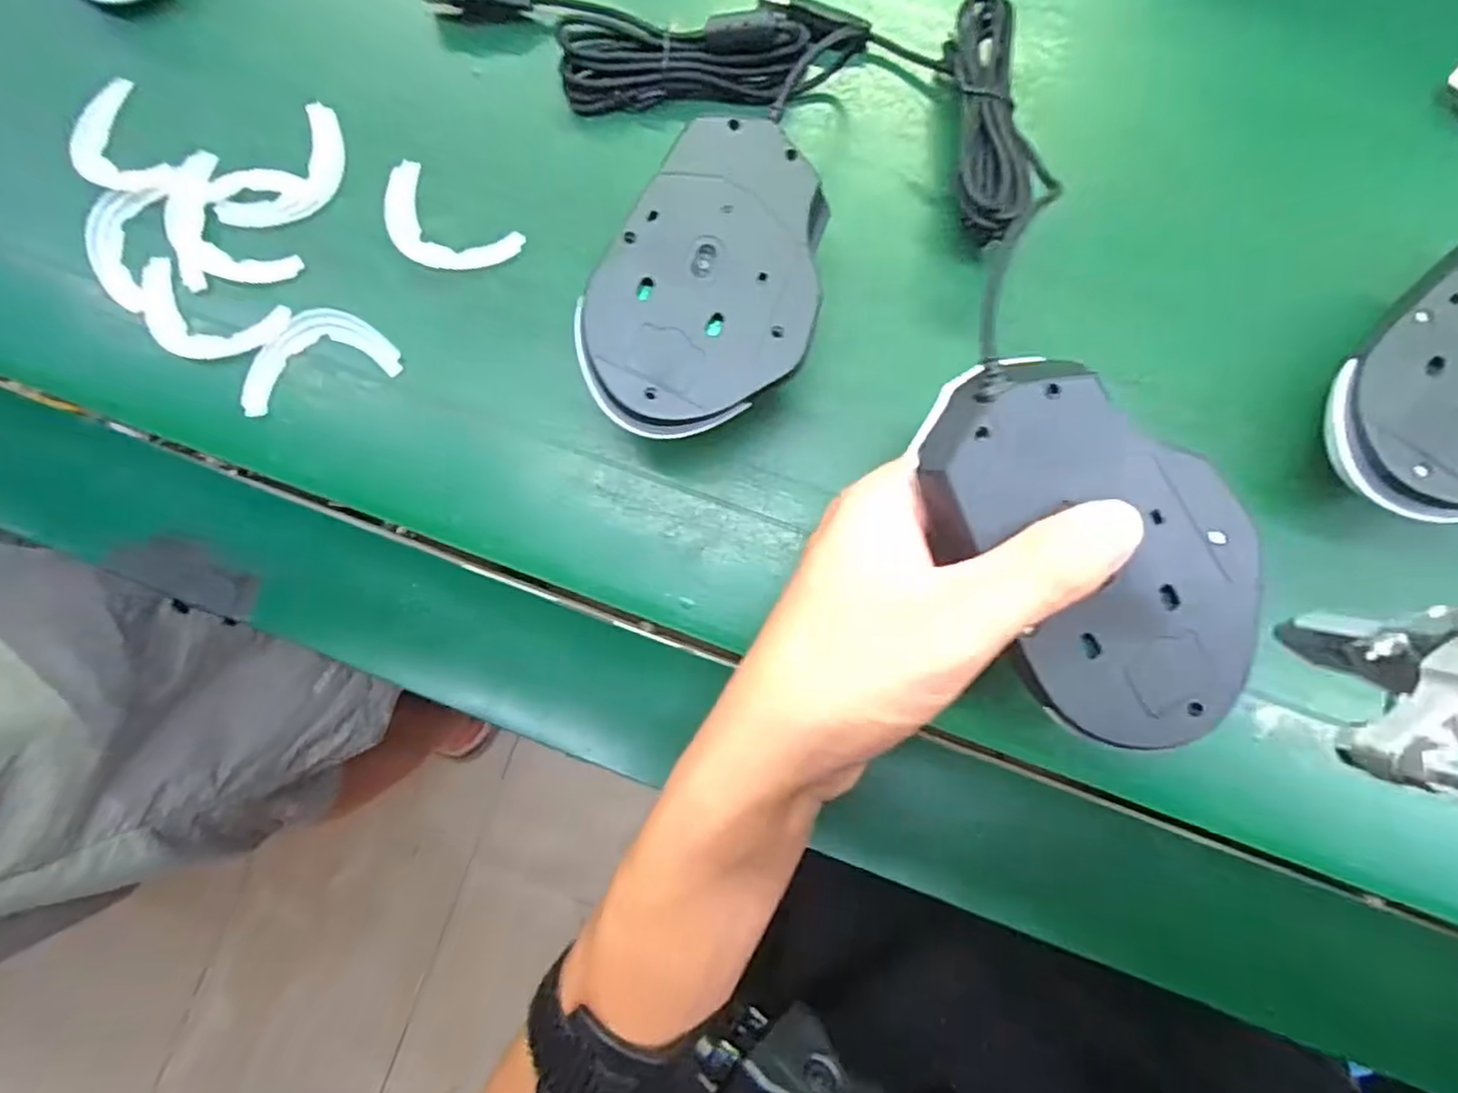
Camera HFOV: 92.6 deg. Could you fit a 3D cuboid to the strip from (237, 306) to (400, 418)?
[{"bbox_3d":[-0.172,-0.081,0.290,0.066,0.004,0.038,-16,81,1],"label":"strip"}]

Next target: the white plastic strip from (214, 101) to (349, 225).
[{"bbox_3d":[-0.188,-0.160,0.301,0.033,0.004,0.065,38,85,7],"label":"white plastic strip"}]

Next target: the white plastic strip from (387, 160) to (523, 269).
[{"bbox_3d":[-0.124,-0.136,0.296,0.069,0.006,0.035,38,85,7],"label":"white plastic strip"}]

